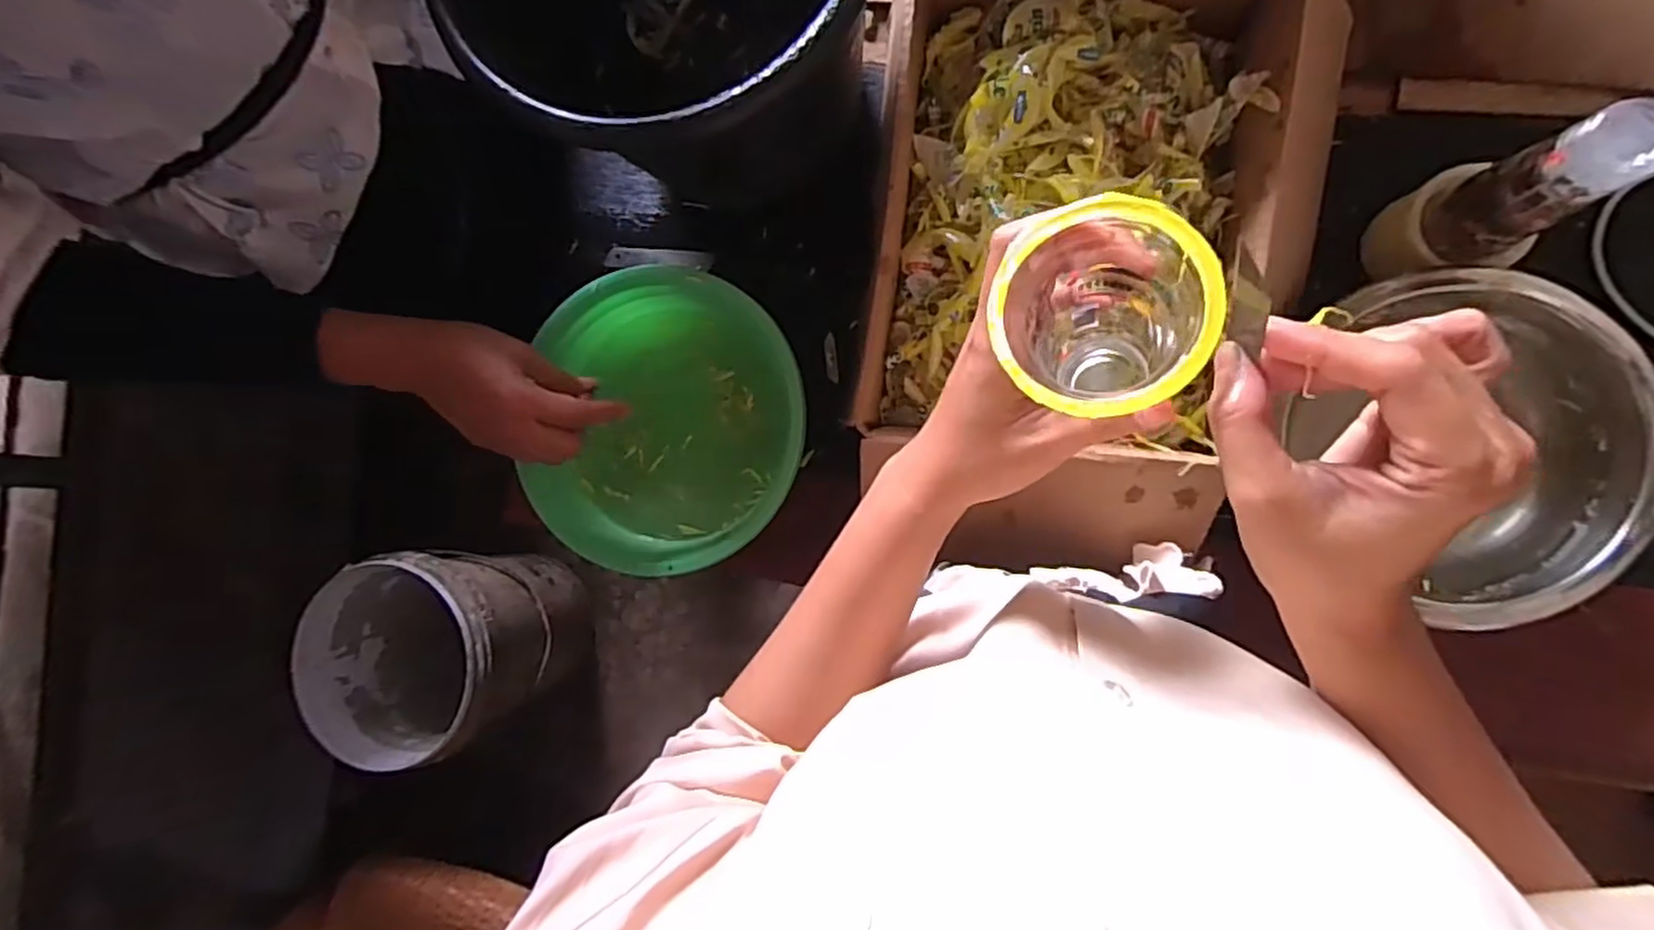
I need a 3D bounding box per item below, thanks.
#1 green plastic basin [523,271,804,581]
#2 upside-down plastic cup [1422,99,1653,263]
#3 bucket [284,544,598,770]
[{"bbox_3d":[-0.119,-0.036,0.576,0.208,0.058,0.227,0,89,10],"label":"green plastic basin"},{"bbox_3d":[0.407,-0.159,0.417,0.039,0.125,0.049,-28,84,8],"label":"upside-down plastic cup"},{"bbox_3d":[-0.609,0.287,1.199,0.314,0.335,0.289,0,89,10],"label":"bucket"}]

